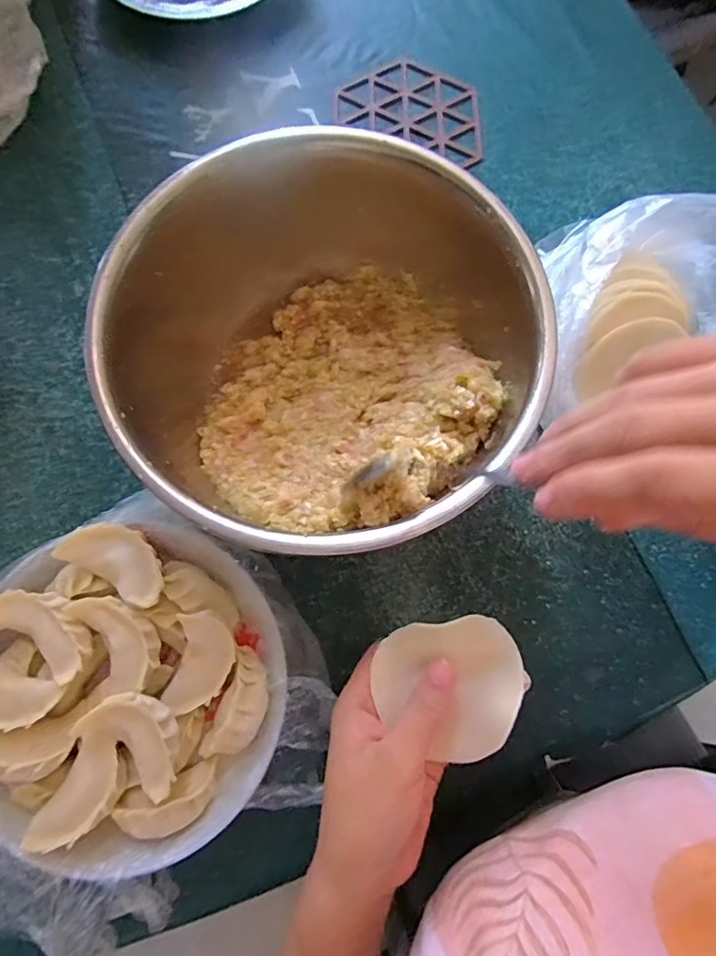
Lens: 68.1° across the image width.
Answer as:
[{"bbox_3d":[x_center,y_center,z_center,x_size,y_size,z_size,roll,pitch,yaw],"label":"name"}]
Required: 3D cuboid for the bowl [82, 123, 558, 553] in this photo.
[{"bbox_3d":[-0.015,-0.068,0.344,0.236,0.110,0.234,0,76,-1],"label":"bowl"}]

